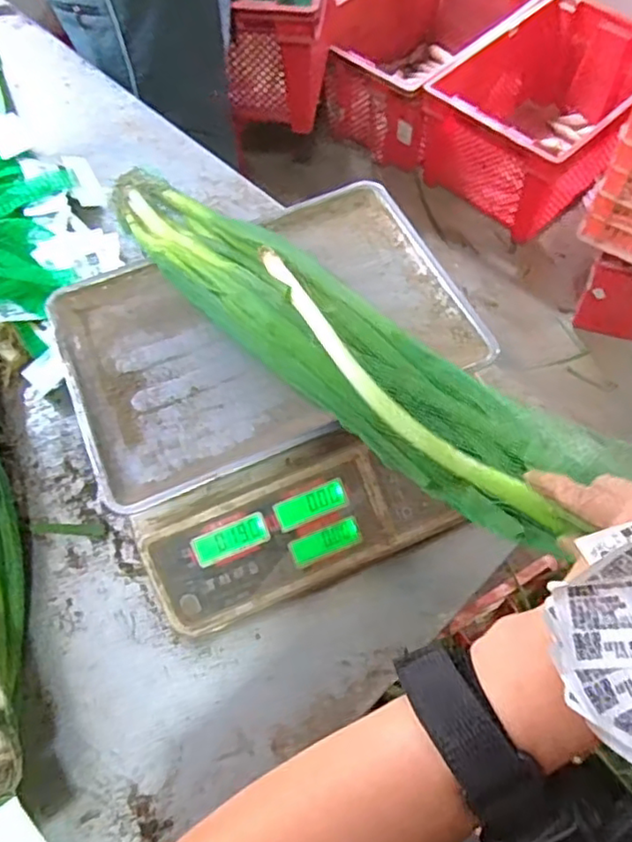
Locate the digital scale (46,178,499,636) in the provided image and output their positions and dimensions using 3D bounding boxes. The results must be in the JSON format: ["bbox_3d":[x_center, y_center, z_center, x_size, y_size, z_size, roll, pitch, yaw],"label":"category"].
[{"bbox_3d":[-0.029,-0.028,0.581,0.340,0.099,0.326,-21,63,-10],"label":"digital scale"}]

